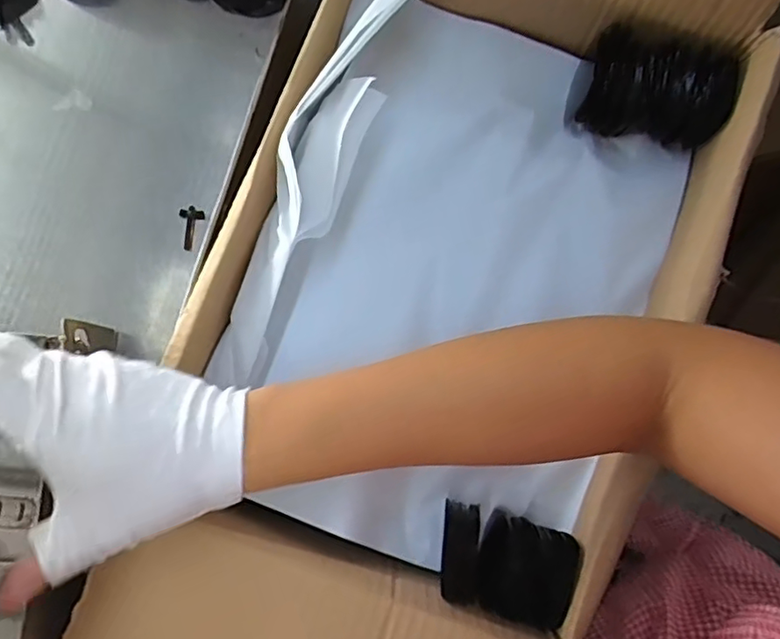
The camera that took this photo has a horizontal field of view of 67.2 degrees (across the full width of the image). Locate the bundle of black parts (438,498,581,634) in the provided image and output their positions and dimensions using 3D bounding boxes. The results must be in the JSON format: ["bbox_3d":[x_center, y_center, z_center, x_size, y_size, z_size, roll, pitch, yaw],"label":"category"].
[{"bbox_3d":[0.068,0.151,0.362,0.081,0.040,0.058,15,81,4],"label":"bundle of black parts"}]

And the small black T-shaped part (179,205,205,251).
[{"bbox_3d":[-0.135,-0.062,0.399,0.016,0.004,0.030,3,86,-1],"label":"small black T-shaped part"}]

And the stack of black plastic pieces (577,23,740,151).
[{"bbox_3d":[0.186,-0.160,0.411,0.097,0.053,0.057,9,81,3],"label":"stack of black plastic pieces"}]

